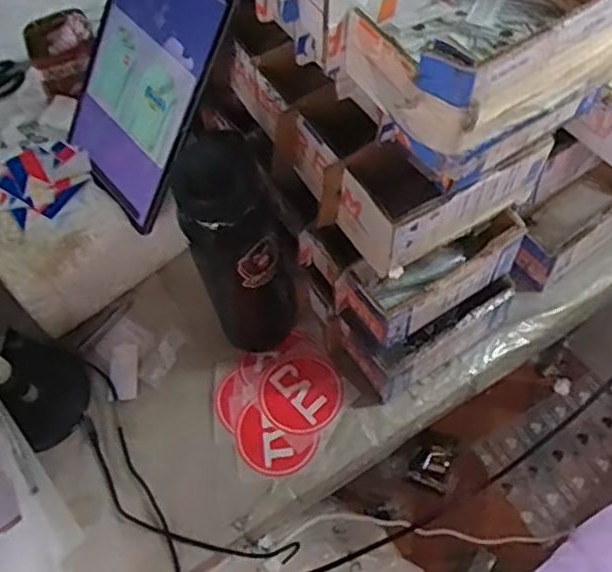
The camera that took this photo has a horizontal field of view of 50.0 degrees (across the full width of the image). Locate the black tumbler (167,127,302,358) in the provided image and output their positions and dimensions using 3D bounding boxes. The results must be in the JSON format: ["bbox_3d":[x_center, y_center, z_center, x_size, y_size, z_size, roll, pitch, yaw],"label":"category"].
[{"bbox_3d":[-0.055,-0.029,0.604,0.084,0.293,0.089,-7,60,0],"label":"black tumbler"}]

